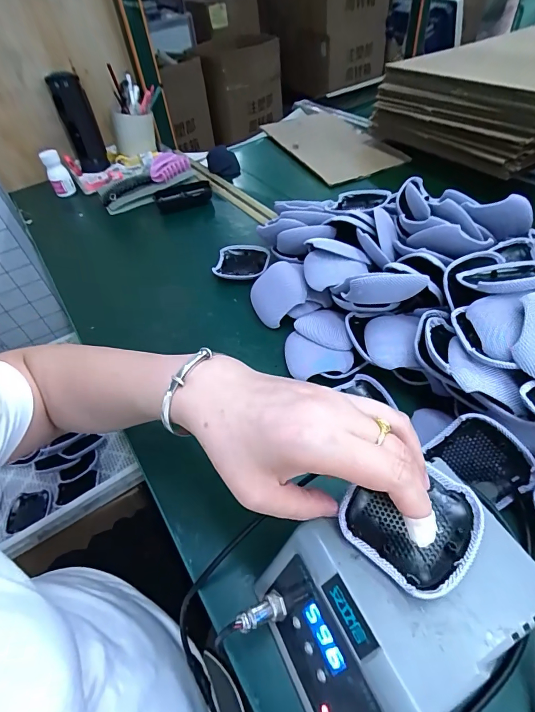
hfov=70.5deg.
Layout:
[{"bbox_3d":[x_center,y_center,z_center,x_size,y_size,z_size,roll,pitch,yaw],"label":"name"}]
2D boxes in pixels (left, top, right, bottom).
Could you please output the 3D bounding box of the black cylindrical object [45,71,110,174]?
[{"bbox_3d":[-0.383,-0.474,0.778,0.064,0.162,0.057,-22,50,-12],"label":"black cylindrical object"}]

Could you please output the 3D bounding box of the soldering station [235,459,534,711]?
[{"bbox_3d":[0.079,0.165,0.258,0.173,0.091,0.113,-25,51,-15],"label":"soldering station"}]

